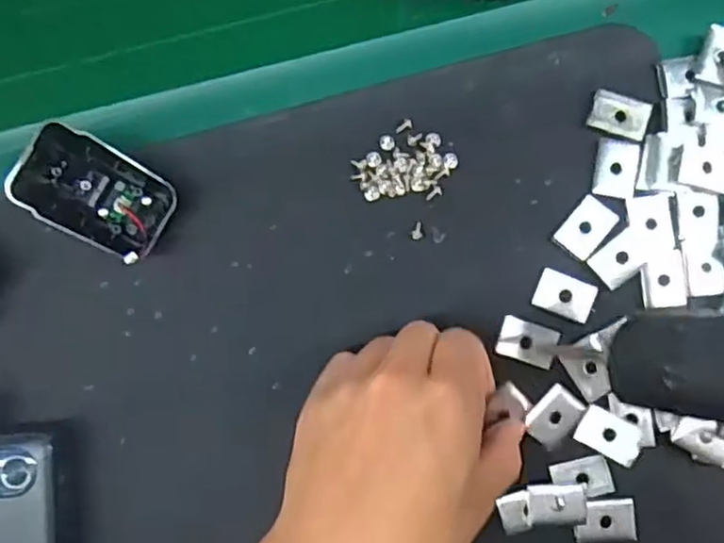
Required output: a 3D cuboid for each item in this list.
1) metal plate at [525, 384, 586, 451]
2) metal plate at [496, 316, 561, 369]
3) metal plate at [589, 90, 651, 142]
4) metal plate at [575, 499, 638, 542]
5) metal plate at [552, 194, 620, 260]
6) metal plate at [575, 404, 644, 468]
[{"bbox_3d":[0.094,0.071,0.326,0.019,0.004,0.028,40,89,4],"label":"metal plate"},{"bbox_3d":[0.082,0.035,0.330,0.028,0.004,0.019,18,87,3],"label":"metal plate"},{"bbox_3d":[0.129,-0.079,0.336,0.029,0.004,0.020,17,87,3],"label":"metal plate"},{"bbox_3d":[0.118,0.121,0.326,0.028,0.004,0.020,-7,86,2],"label":"metal plate"},{"bbox_3d":[0.112,-0.022,0.333,0.020,0.004,0.030,41,89,4],"label":"metal plate"},{"bbox_3d":[0.120,0.079,0.325,0.030,0.004,0.020,27,93,8],"label":"metal plate"}]

